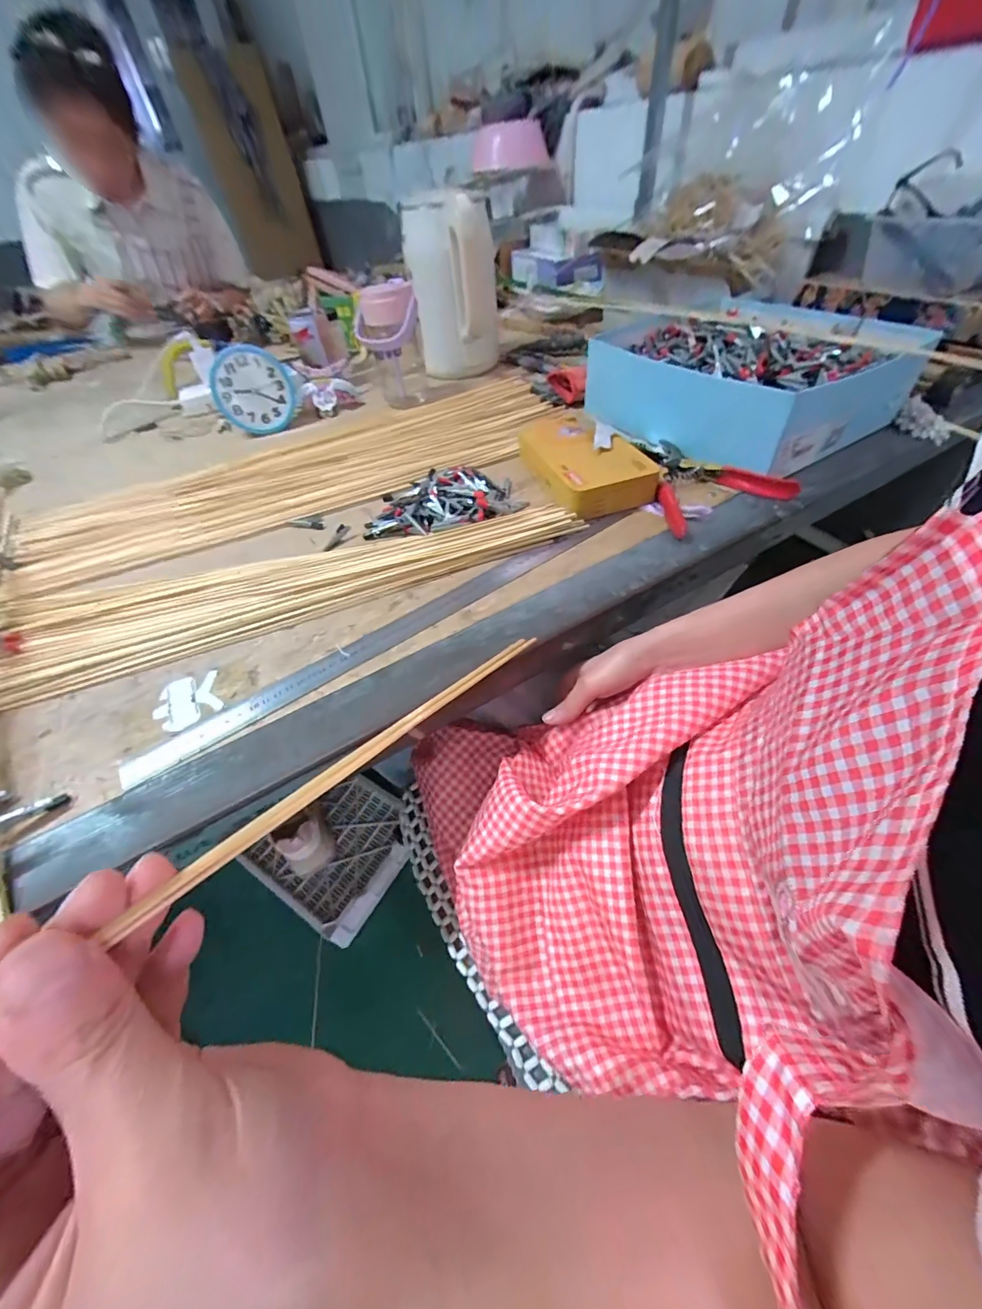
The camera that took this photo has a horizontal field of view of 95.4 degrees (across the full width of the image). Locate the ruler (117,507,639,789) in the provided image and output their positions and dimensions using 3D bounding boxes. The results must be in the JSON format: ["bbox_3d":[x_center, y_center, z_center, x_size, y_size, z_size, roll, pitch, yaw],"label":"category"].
[{"bbox_3d":[-0.065,-0.037,0.420,0.514,0.007,0.028,-31,52,-20],"label":"ruler"}]

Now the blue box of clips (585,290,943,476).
[{"bbox_3d":[0.332,-0.375,0.605,0.304,0.097,0.336,-26,51,-16],"label":"blue box of clips"}]

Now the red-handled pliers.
[{"bbox_3d":[0.235,-0.206,0.521,0.147,0.020,0.159,-19,50,-10],"label":"red-handled pliers"}]

